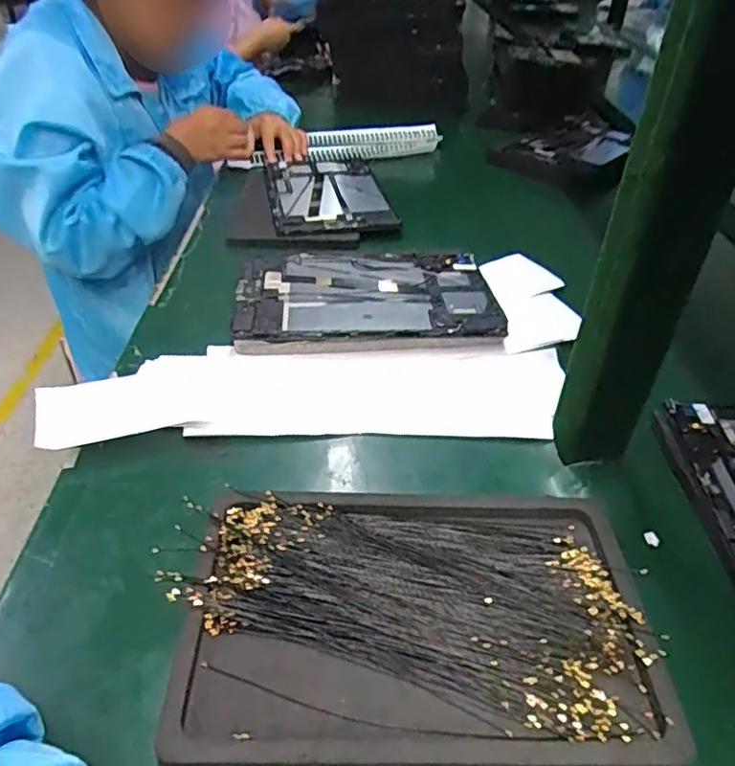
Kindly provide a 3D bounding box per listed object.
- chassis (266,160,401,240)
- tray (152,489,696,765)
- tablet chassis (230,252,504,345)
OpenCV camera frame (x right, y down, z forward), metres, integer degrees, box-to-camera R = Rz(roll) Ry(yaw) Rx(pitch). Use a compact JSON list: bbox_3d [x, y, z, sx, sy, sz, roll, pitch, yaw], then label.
[{"bbox_3d":[-0.053,-0.252,0.804,0.151,0.025,0.231,-8,43,-9],"label":"chassis"},{"bbox_3d":[0.023,0.126,0.335,0.253,0.026,0.160,-1,43,-1],"label":"tray"},{"bbox_3d":[-0.001,-0.090,0.593,0.246,0.020,0.148,-3,43,-3],"label":"tablet chassis"}]

